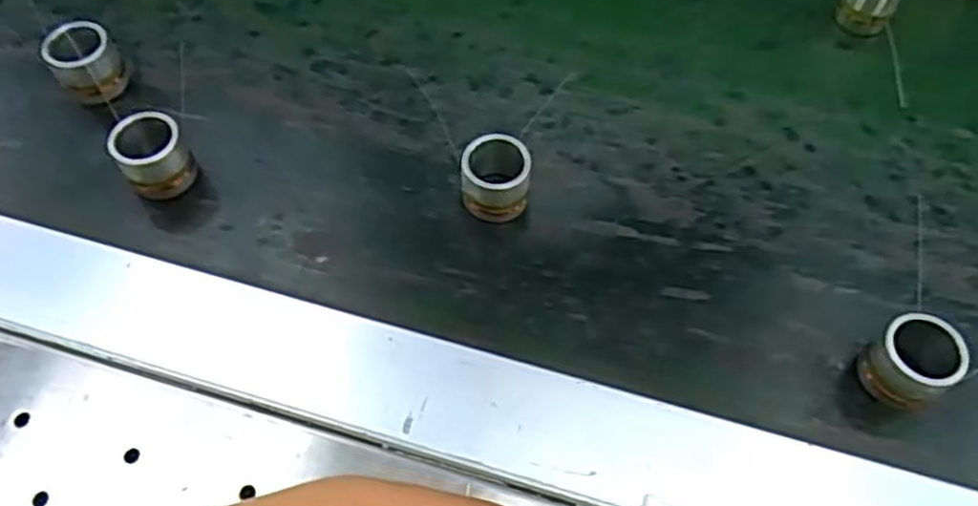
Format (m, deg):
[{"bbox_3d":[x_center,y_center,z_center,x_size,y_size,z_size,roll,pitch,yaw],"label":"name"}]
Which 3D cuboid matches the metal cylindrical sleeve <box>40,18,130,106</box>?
[{"bbox_3d":[-0.168,-0.080,0.313,0.025,0.023,0.023,0,59,-1],"label":"metal cylindrical sleeve"}]

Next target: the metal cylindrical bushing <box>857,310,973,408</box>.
[{"bbox_3d":[0.135,0.036,0.242,0.026,0.026,0.024,0,59,-1],"label":"metal cylindrical bushing"}]

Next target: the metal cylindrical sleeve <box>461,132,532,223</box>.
[{"bbox_3d":[0.002,-0.028,0.283,0.024,0.026,0.021,-4,59,-4],"label":"metal cylindrical sleeve"}]

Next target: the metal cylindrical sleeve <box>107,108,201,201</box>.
[{"bbox_3d":[-0.128,-0.038,0.288,0.024,0.025,0.021,-31,64,-18],"label":"metal cylindrical sleeve"}]

